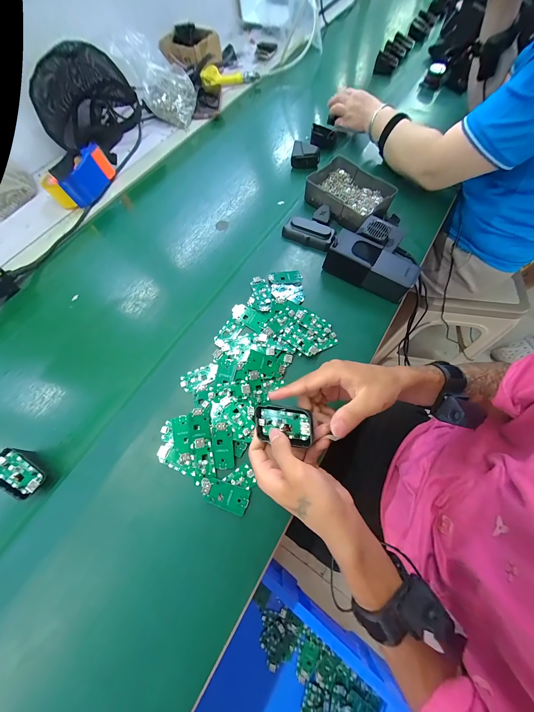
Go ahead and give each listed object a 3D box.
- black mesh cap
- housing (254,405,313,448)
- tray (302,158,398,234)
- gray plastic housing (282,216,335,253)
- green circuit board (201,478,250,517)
[{"bbox_3d":[-0.471,-0.639,0.611,0.183,0.145,0.211,11,68,7],"label":"black mesh cap"},{"bbox_3d":[0.018,0.077,0.273,0.070,0.008,0.041,-1,93,32],"label":"housing"},{"bbox_3d":[0.175,-0.350,0.517,0.130,0.041,0.174,-42,72,-13],"label":"tray"},{"bbox_3d":[0.085,-0.253,0.489,0.100,0.030,0.042,20,70,10],"label":"gray plastic housing"},{"bbox_3d":[-0.057,0.190,0.327,0.062,0.006,0.031,17,70,9],"label":"green circuit board"}]

